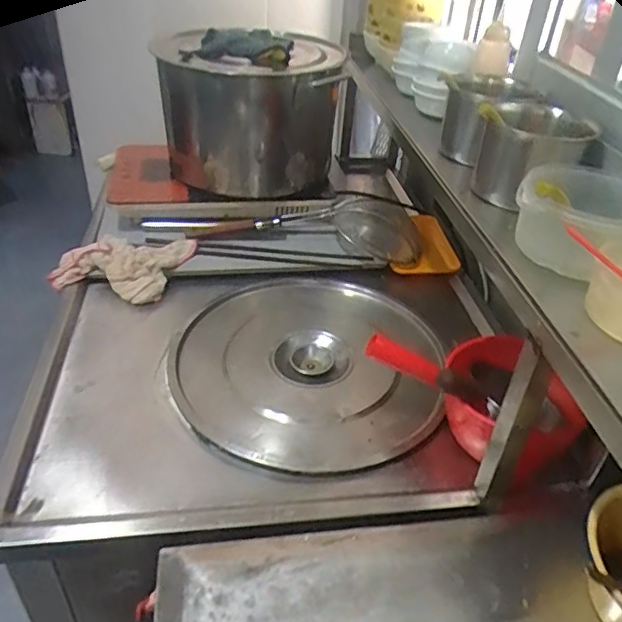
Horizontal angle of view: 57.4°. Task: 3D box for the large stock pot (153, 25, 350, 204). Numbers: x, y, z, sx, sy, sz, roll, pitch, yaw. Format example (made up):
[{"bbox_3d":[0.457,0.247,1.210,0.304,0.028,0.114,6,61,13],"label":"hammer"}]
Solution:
[{"bbox_3d":[-0.117,-0.365,1.092,0.304,0.293,0.254,-12,40,-20],"label":"large stock pot"}]

